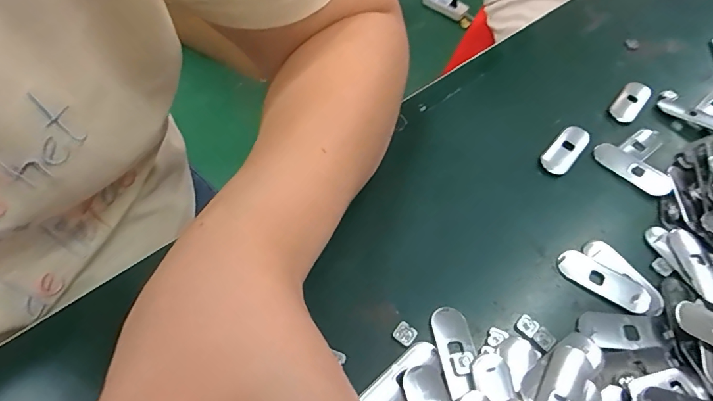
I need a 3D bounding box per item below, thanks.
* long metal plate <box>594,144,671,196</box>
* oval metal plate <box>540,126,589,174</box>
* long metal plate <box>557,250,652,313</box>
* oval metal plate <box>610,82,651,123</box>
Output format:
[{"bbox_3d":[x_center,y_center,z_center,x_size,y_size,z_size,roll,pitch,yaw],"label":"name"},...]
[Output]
[{"bbox_3d":[0.187,-0.022,0.290,0.051,0.005,0.020,41,61,18],"label":"long metal plate"},{"bbox_3d":[0.144,-0.035,0.296,0.019,0.007,0.044,40,61,18],"label":"oval metal plate"},{"bbox_3d":[0.140,0.045,0.243,0.050,0.005,0.017,31,59,13],"label":"long metal plate"},{"bbox_3d":[0.209,-0.076,0.326,0.019,0.005,0.047,39,61,17],"label":"oval metal plate"}]

